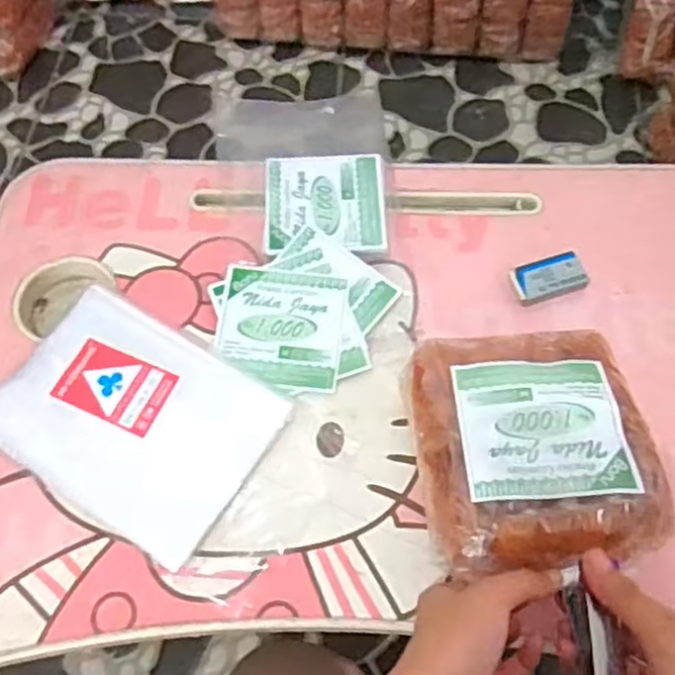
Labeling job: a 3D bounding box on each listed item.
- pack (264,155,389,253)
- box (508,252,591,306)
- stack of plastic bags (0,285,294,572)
[{"bbox_3d":[-0.008,-0.106,0.558,0.096,0.006,0.090,0,65,1],"label":"pack"},{"bbox_3d":[0.158,-0.044,0.527,0.054,0.014,0.029,-16,66,-6],"label":"box"},{"bbox_3d":[-0.141,0.055,0.487,0.181,0.012,0.131,29,69,14],"label":"stack of plastic bags"}]

